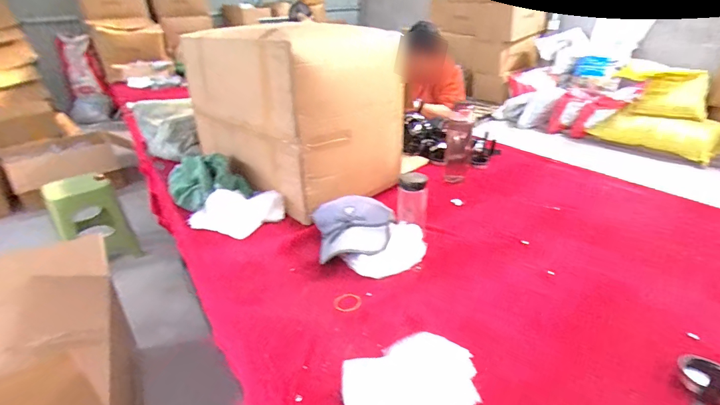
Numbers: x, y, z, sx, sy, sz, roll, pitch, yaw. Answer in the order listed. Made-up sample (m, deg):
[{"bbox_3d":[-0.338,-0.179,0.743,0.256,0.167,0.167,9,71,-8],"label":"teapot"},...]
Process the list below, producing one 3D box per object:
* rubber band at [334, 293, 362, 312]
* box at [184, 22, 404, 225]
[{"bbox_3d":[-0.024,0.200,0.742,0.056,0.004,0.047,-17,38,-29],"label":"rubber band"},{"bbox_3d":[-0.229,-0.302,1.185,0.381,0.453,0.653,-27,37,-37],"label":"box"}]

